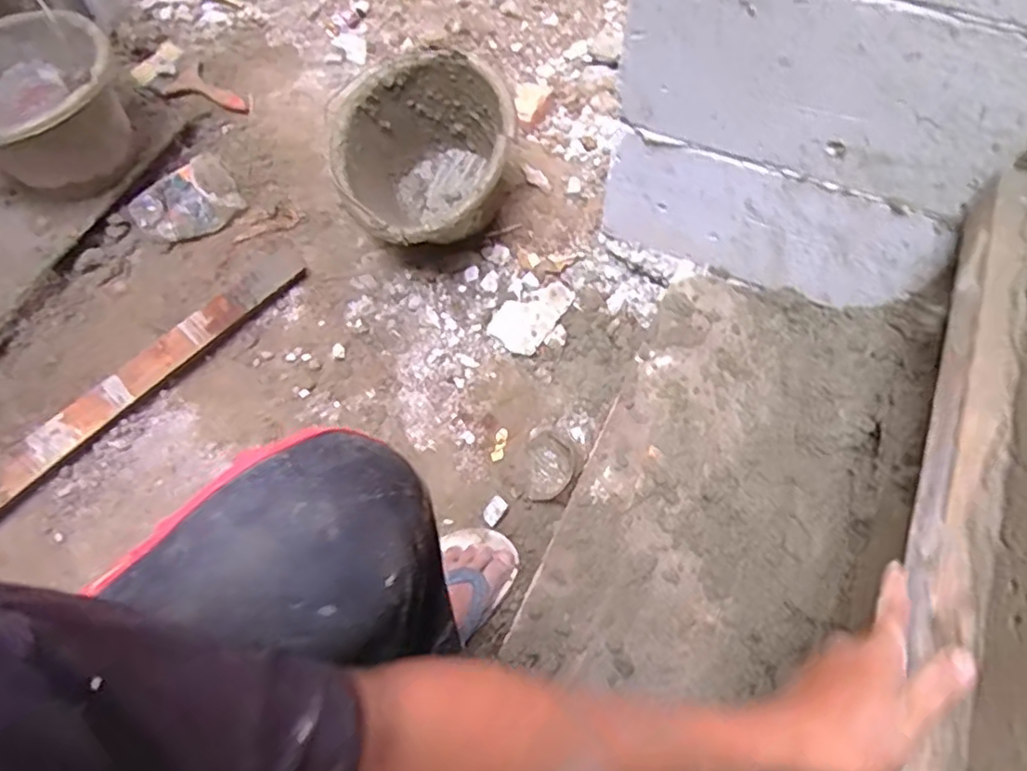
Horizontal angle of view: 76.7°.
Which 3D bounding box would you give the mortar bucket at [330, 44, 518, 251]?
[{"bbox_3d":[-0.120,-0.299,0.903,0.233,0.191,0.239,-1,62,2],"label":"mortar bucket"}]

